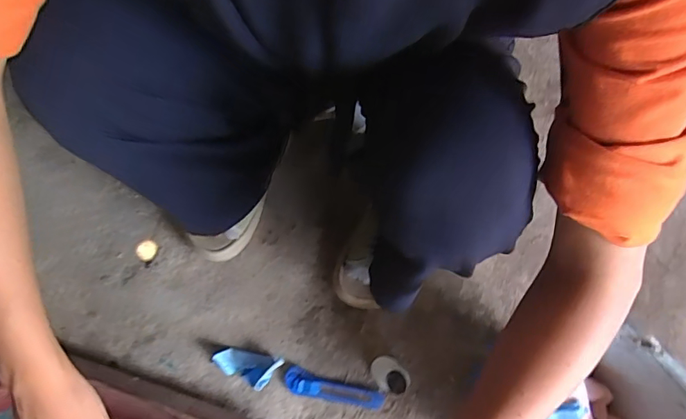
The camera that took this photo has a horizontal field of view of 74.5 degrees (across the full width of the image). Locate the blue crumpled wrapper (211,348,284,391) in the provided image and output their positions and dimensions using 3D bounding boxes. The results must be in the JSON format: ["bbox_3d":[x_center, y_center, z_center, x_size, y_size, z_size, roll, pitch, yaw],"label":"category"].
[{"bbox_3d":[-0.127,0.212,0.600,0.088,0.028,0.042,9,75,3],"label":"blue crumpled wrapper"}]

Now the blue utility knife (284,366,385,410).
[{"bbox_3d":[-0.012,0.245,0.609,0.134,0.016,0.033,16,75,5],"label":"blue utility knife"}]

